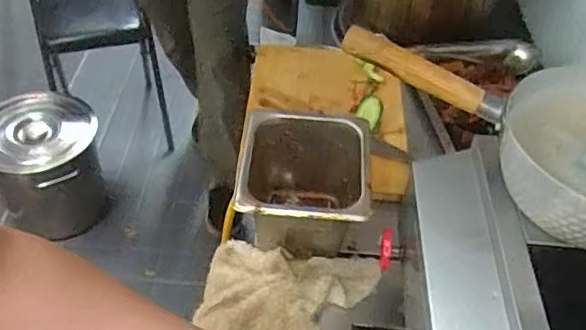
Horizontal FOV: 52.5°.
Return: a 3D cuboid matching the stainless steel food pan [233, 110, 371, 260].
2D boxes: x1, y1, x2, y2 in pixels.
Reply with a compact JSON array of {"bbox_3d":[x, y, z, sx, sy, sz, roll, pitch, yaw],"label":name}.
[{"bbox_3d":[0.010,0.037,0.772,0.155,0.137,0.165,5,47,2],"label":"stainless steel food pan"}]

